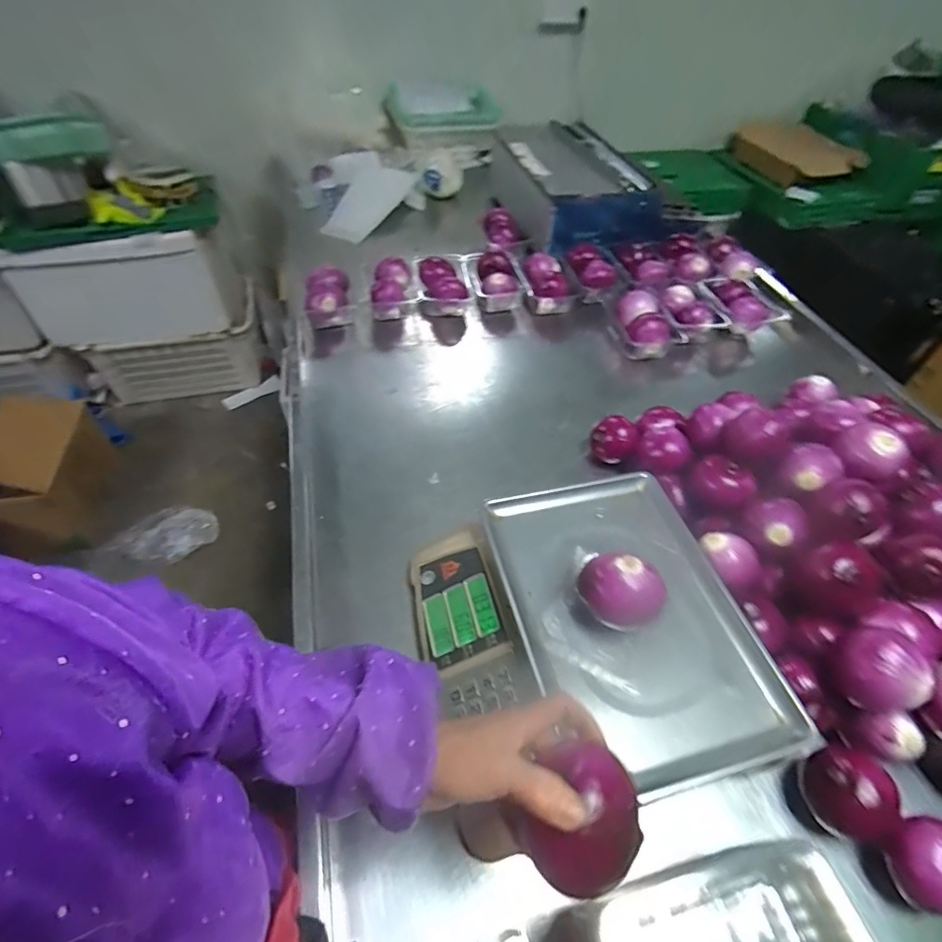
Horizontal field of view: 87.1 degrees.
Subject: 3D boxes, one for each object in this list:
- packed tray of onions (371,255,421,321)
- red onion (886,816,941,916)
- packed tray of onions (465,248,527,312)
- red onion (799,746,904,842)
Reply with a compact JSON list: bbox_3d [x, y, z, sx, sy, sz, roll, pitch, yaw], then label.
[{"bbox_3d":[-0.167,-0.402,1.070,0.100,0.060,0.142,-6,50,-9],"label":"packed tray of onions"},{"bbox_3d":[0.434,0.380,0.478,0.066,0.076,0.076,-11,51,-13],"label":"red onion"},{"bbox_3d":[0.062,-0.423,1.124,0.119,0.097,0.158,-7,51,-10],"label":"packed tray of onions"},{"bbox_3d":[0.390,0.330,0.514,0.073,0.068,0.073,2,50,-2],"label":"red onion"}]

